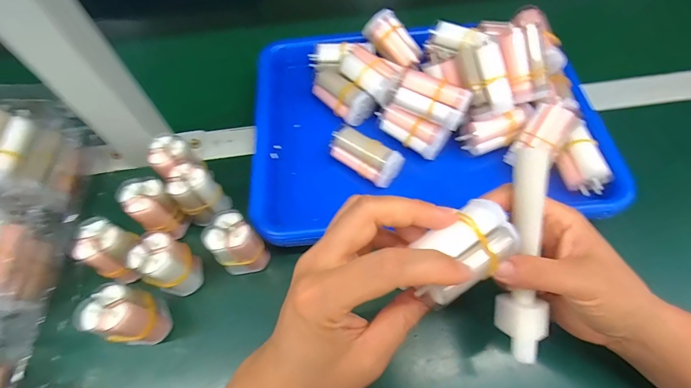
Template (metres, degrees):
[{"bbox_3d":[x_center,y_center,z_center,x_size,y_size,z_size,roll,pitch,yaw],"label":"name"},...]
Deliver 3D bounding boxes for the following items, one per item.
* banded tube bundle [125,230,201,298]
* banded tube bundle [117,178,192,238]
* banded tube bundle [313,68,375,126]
[{"bbox_3d":[-0.142,0.058,0.291,0.032,0.059,0.036,30,67,18],"label":"banded tube bundle"},{"bbox_3d":[-0.167,0.014,0.318,0.034,0.060,0.034,38,69,21],"label":"banded tube bundle"},{"bbox_3d":[-0.005,-0.101,0.368,0.071,0.027,0.028,38,69,21],"label":"banded tube bundle"}]

